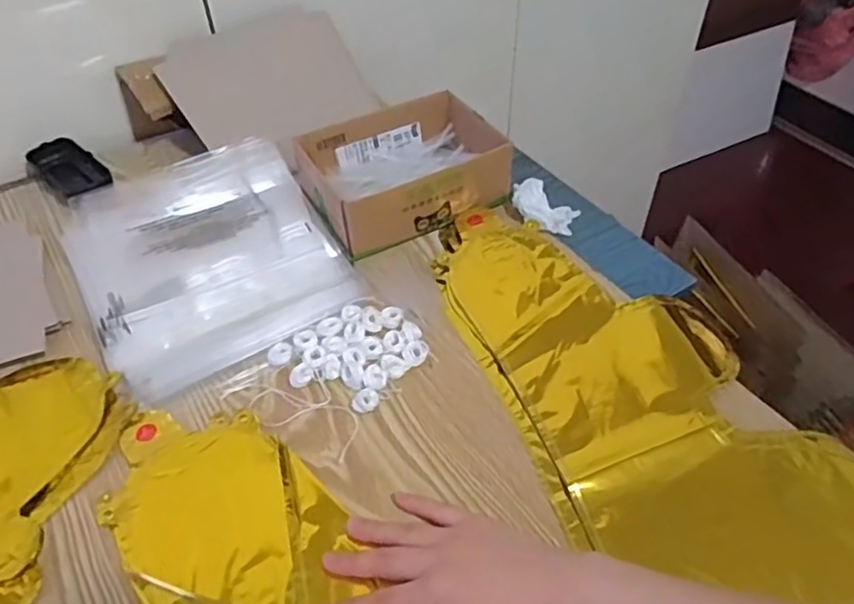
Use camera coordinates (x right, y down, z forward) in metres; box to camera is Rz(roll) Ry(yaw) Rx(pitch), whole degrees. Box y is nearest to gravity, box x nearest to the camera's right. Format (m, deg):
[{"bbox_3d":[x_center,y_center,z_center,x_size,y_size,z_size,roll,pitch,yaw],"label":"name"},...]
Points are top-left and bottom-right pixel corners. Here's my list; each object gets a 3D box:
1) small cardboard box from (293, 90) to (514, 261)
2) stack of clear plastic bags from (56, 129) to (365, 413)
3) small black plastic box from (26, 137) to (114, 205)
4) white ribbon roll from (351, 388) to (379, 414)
[{"bbox_3d":[-0.020,-0.135,0.664,0.189,0.067,0.140,-21,49,-19],"label":"small cardboard box"},{"bbox_3d":[-0.208,-0.050,0.615,0.221,0.031,0.275,-25,50,-21],"label":"stack of clear plastic bags"},{"bbox_3d":[-0.381,-0.141,0.700,0.054,0.019,0.101,-35,54,-29],"label":"small black plastic box"},{"bbox_3d":[-0.047,0.076,0.502,0.021,0.011,0.017,-17,47,-15],"label":"white ribbon roll"}]

